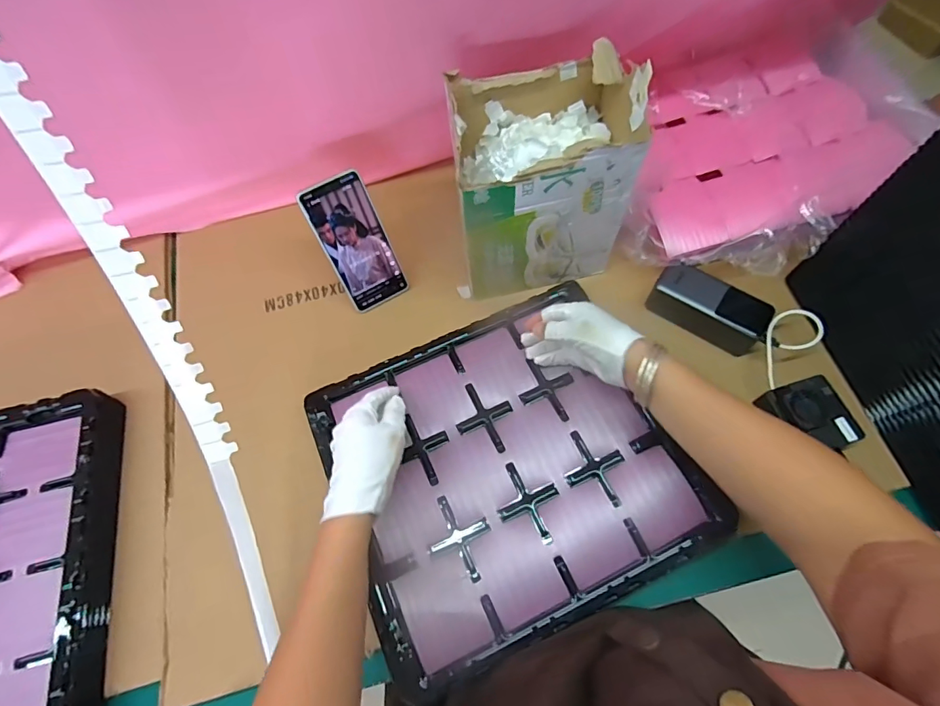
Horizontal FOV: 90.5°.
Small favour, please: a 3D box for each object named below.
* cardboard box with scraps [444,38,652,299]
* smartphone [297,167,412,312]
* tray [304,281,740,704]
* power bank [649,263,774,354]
[{"bbox_3d":[0.079,-0.197,0.552,0.196,0.218,0.152,-13,63,-3],"label":"cardboard box with scraps"},{"bbox_3d":[-0.140,-0.134,0.582,0.078,0.166,0.005,-29,36,-10],"label":"smartphone"},{"bbox_3d":[0.036,0.118,0.516,0.354,0.024,0.335,-23,64,-11],"label":"tray"},{"bbox_3d":[0.292,-0.054,0.569,0.135,0.049,0.057,32,67,17],"label":"power bank"}]

